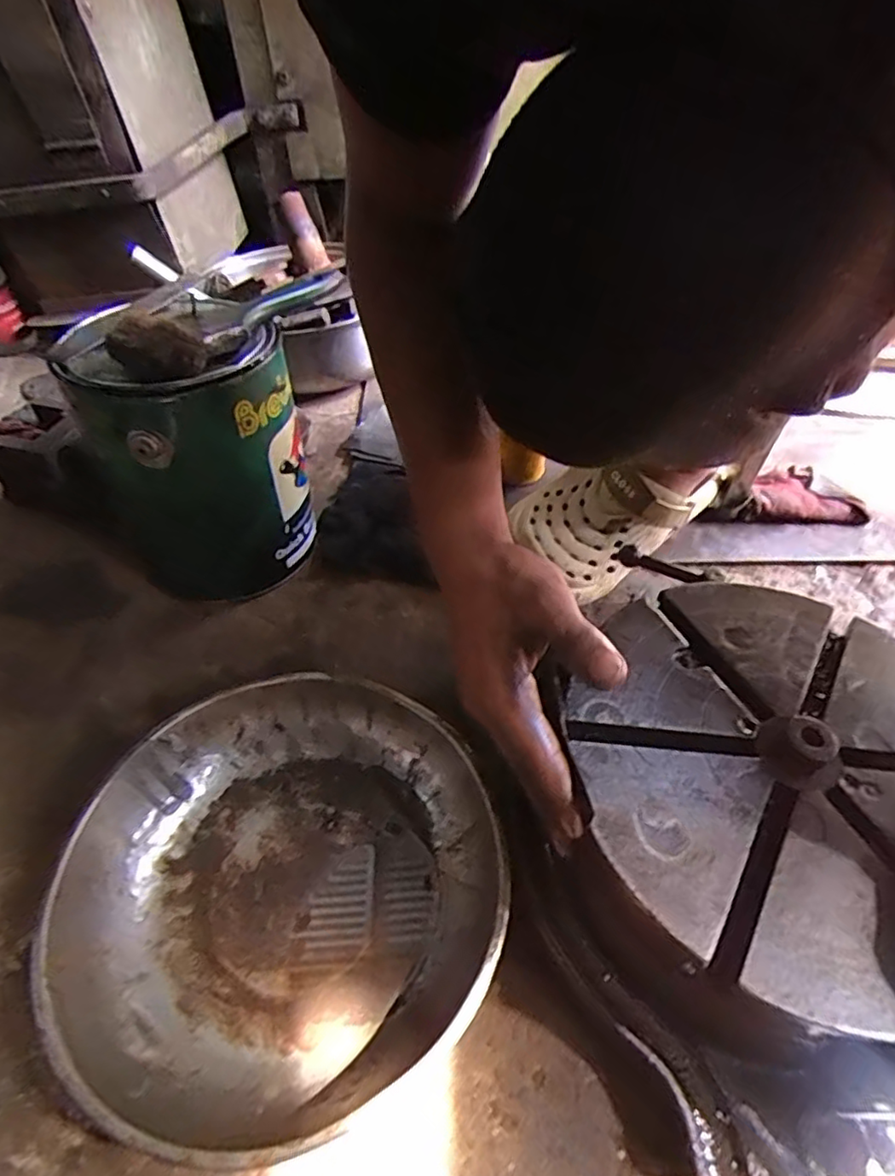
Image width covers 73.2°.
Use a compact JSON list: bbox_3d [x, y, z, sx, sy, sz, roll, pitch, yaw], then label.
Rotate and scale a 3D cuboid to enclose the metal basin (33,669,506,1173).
[{"bbox_3d":[-0.094,0.176,0.365,0.242,0.071,0.239,-1,48,1],"label":"metal basin"}]

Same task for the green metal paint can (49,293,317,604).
[{"bbox_3d":[-0.217,-0.106,0.499,0.163,0.238,0.159,-1,48,1],"label":"green metal paint can"}]

